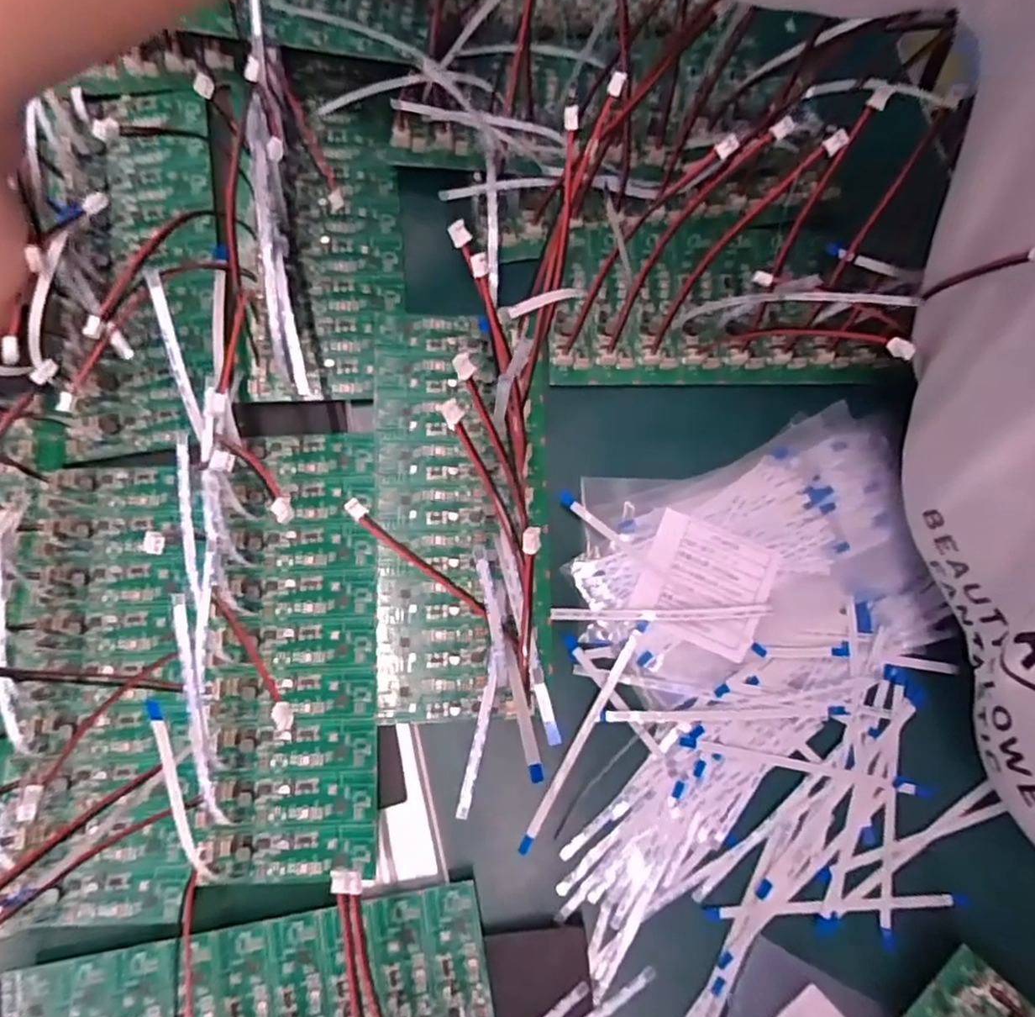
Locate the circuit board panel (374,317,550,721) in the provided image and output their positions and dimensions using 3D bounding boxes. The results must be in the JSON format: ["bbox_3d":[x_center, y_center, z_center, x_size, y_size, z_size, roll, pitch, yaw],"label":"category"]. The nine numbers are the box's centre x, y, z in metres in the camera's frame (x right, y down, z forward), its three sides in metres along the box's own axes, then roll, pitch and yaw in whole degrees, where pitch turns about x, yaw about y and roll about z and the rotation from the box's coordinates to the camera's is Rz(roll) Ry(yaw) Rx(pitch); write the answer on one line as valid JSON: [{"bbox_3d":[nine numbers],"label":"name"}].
[{"bbox_3d":[-0.026,0.000,0.316,0.083,0.010,0.190,-1,79,-1],"label":"circuit board panel"}]

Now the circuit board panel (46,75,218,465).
[{"bbox_3d":[-0.194,-0.128,0.330,0.075,0.015,0.204,-5,79,-2],"label":"circuit board panel"}]

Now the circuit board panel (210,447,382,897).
[{"bbox_3d":[-0.100,0.062,0.297,0.069,0.005,0.193,-2,79,-1],"label":"circuit board panel"}]

